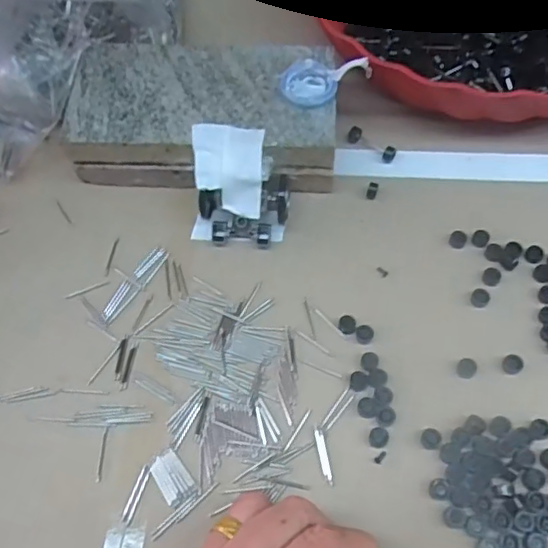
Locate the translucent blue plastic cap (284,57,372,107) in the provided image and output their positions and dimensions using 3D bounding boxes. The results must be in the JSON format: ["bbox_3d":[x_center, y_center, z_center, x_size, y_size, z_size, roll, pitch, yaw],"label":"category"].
[{"bbox_3d":[0.029,-0.106,0.322,0.048,0.005,0.033,2,63,3],"label":"translucent blue plastic cap"}]

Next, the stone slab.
[{"bbox_3d":[-0.038,-0.090,0.338,0.149,0.037,0.083,3,64,5],"label":"stone slab"}]

